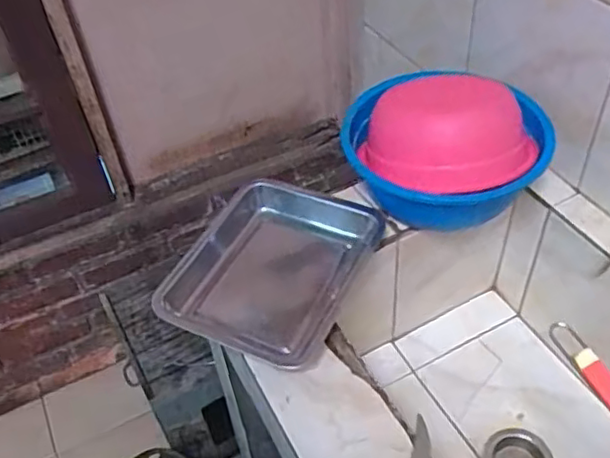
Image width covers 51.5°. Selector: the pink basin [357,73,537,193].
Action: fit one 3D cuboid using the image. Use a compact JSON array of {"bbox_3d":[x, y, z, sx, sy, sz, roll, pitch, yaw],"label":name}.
[{"bbox_3d":[0.207,-0.143,0.941,0.219,0.081,0.236,-2,45,3],"label":"pink basin"}]

